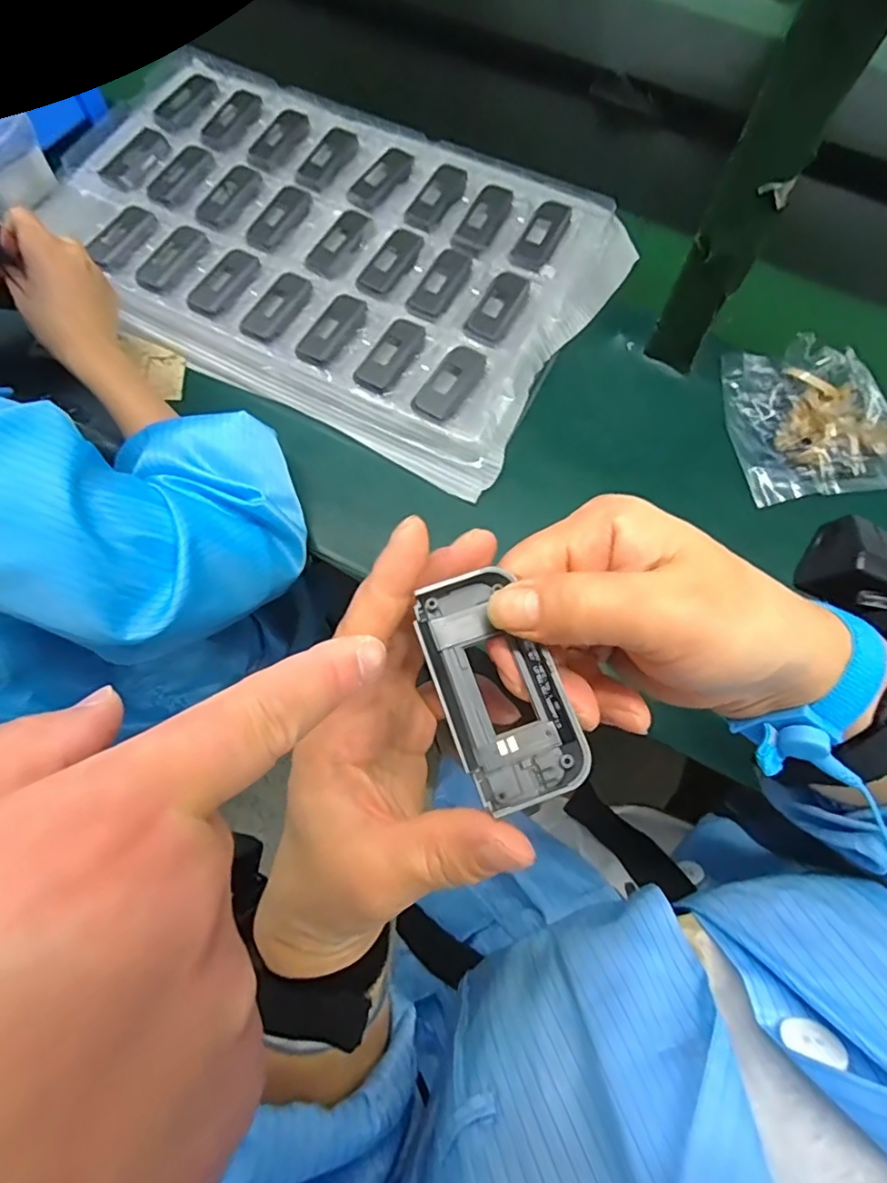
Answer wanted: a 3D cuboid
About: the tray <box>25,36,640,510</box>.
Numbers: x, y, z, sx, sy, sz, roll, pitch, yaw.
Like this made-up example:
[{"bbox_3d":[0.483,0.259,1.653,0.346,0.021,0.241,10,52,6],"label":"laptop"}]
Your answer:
[{"bbox_3d":[-0.116,-0.339,0.538,0.514,0.029,0.331,27,72,9],"label":"tray"}]

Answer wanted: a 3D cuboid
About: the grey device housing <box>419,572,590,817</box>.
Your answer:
[{"bbox_3d":[0.017,0.031,0.183,0.037,0.008,0.074,-22,72,-8],"label":"grey device housing"}]

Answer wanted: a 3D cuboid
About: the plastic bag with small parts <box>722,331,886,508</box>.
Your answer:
[{"bbox_3d":[0.315,-0.149,0.479,0.140,0.030,0.142,-9,70,-4],"label":"plastic bag with small parts"}]

